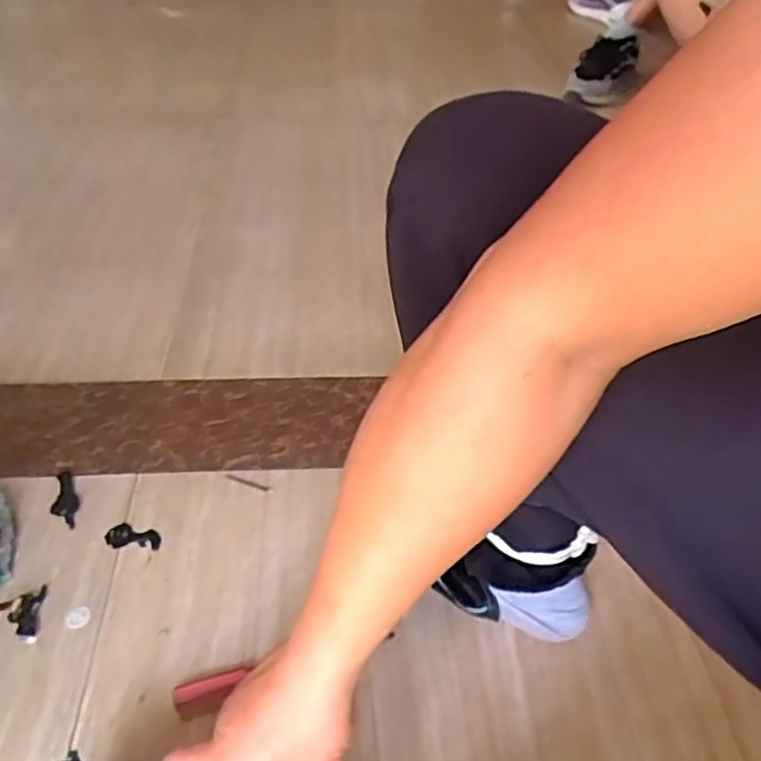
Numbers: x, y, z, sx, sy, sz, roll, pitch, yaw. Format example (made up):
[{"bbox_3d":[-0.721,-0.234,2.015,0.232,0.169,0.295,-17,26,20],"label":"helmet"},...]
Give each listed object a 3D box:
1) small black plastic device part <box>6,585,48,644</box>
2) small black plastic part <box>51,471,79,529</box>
[{"bbox_3d":[-0.332,0.218,0.648,0.027,0.006,0.054,-2,45,-5],"label":"small black plastic device part"},{"bbox_3d":[-0.342,0.127,0.748,0.028,0.006,0.080,-18,48,-19],"label":"small black plastic part"}]

